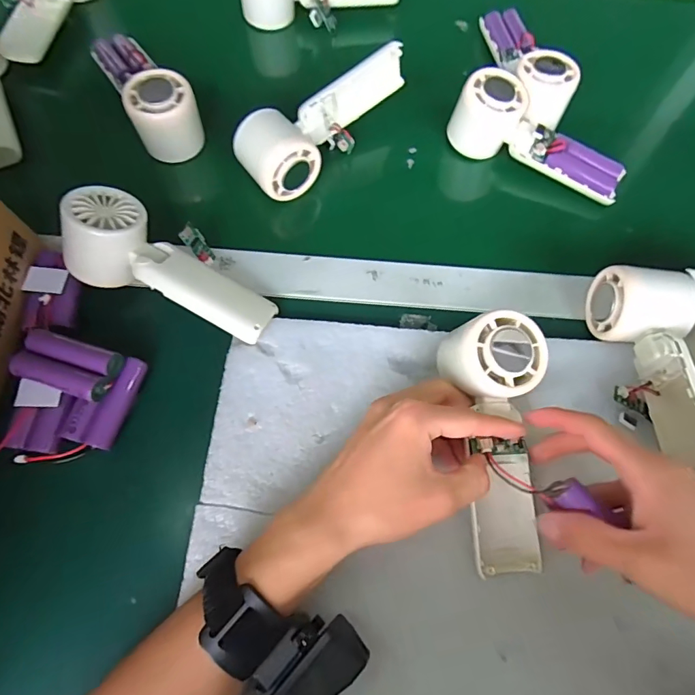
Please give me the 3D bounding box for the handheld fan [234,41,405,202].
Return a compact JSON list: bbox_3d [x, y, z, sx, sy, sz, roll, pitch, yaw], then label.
[{"bbox_3d":[-0.023,-0.202,0.403,0.159,0.064,0.055,-41,74,-16],"label":"handheld fan"}]

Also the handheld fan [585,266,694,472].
[{"bbox_3d":[0.214,0.017,0.321,0.058,0.056,0.158,7,67,2],"label":"handheld fan"}]

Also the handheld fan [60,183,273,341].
[{"bbox_3d":[-0.130,-0.060,0.345,0.161,0.047,0.072,30,69,-6],"label":"handheld fan"}]

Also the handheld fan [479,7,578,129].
[{"bbox_3d":[0.176,-0.289,0.450,0.058,0.049,0.155,-3,67,-2],"label":"handheld fan"}]

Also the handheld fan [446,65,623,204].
[{"bbox_3d":[0.175,-0.192,0.412,0.159,0.053,0.046,25,69,9],"label":"handheld fan"}]

